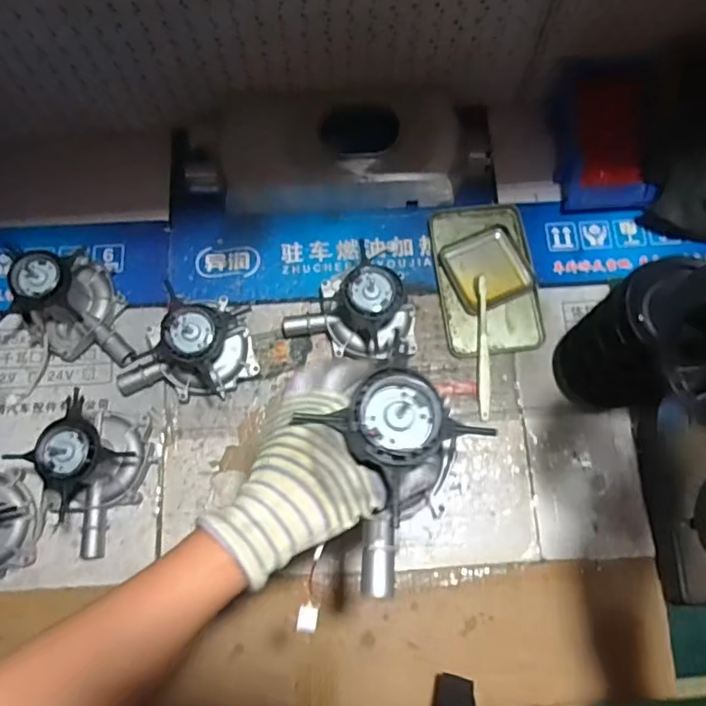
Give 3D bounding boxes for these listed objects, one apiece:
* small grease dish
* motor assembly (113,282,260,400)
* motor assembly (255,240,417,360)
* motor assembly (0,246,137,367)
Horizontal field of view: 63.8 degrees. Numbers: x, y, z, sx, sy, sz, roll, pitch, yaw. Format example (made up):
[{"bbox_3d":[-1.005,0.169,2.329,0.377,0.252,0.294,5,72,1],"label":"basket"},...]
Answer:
[{"bbox_3d":[0.167,-0.107,0.709,0.097,0.011,0.096,-25,75,-6],"label":"small grease dish"},{"bbox_3d":[-0.191,0.003,0.636,0.155,0.105,0.107,-37,77,-9],"label":"motor assembly"},{"bbox_3d":[-0.005,-0.046,0.650,0.154,0.103,0.124,-21,75,-5],"label":"motor assembly"},{"bbox_3d":[-0.313,-0.050,0.644,0.149,0.105,0.115,34,77,10],"label":"motor assembly"}]

